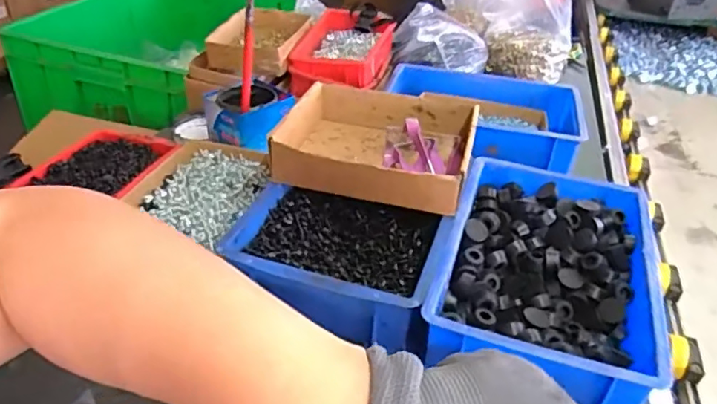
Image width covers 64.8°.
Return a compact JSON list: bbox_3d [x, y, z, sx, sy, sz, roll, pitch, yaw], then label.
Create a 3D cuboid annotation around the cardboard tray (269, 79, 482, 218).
[{"bbox_3d":[0.025,-0.070,0.677,0.210,0.057,0.191,10,35,11],"label":"cardboard tray"}]

